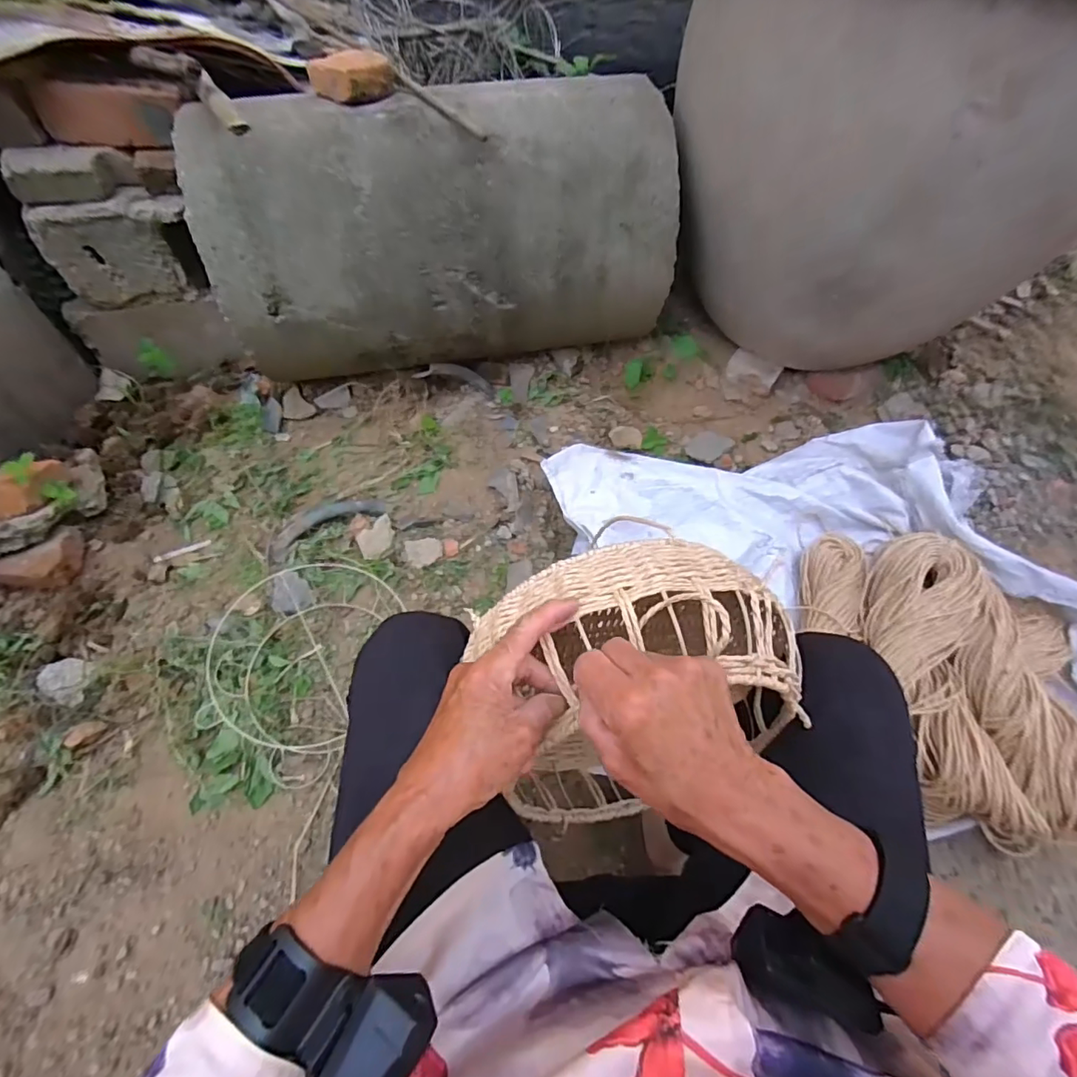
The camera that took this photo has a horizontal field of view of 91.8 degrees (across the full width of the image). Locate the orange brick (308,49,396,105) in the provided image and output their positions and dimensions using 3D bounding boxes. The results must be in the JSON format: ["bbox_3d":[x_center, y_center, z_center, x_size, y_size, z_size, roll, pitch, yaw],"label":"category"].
[{"bbox_3d":[-0.328,-0.809,0.911,0.108,0.056,0.112,32,59,22],"label":"orange brick"}]

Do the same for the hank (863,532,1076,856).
[{"bbox_3d":[0.656,0.204,0.826,0.235,0.095,0.462,1,52,0],"label":"hank"}]

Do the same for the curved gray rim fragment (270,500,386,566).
[{"bbox_3d":[-0.410,-0.036,0.997,0.229,0.035,0.080,-28,58,-20],"label":"curved gray rim fragment"}]

